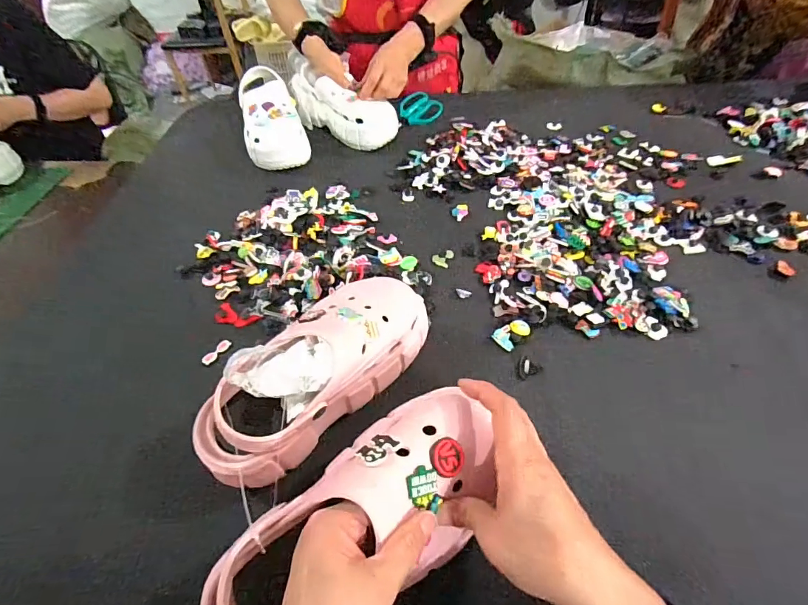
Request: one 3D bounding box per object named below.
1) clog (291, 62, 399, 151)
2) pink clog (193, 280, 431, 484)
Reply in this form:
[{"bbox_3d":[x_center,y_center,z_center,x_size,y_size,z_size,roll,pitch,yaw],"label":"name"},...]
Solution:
[{"bbox_3d":[-0.117,-0.389,0.857,0.210,0.105,0.100,33,58,29],"label":"clog"},{"bbox_3d":[-0.083,0.065,0.435,0.095,0.101,0.258,32,57,29],"label":"pink clog"}]

